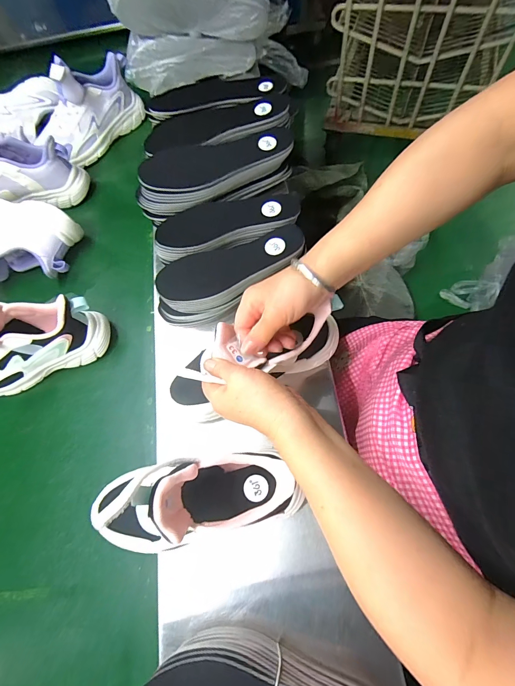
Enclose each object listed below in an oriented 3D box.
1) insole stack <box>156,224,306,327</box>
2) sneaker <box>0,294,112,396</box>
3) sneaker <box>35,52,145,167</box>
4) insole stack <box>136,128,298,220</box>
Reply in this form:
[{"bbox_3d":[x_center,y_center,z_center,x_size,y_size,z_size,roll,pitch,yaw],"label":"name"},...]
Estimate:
[{"bbox_3d":[-0.039,-0.094,0.448,0.210,0.062,0.077,-19,69,-5],"label":"insole stack"},{"bbox_3d":[-0.333,0.002,0.438,0.226,0.125,0.079,-23,69,-6],"label":"sneaker"},{"bbox_3d":[-0.330,-0.458,0.618,0.078,0.128,0.226,40,75,16],"label":"sneaker"},{"bbox_3d":[-0.067,-0.269,0.506,0.250,0.060,0.090,-19,69,-5],"label":"insole stack"}]

